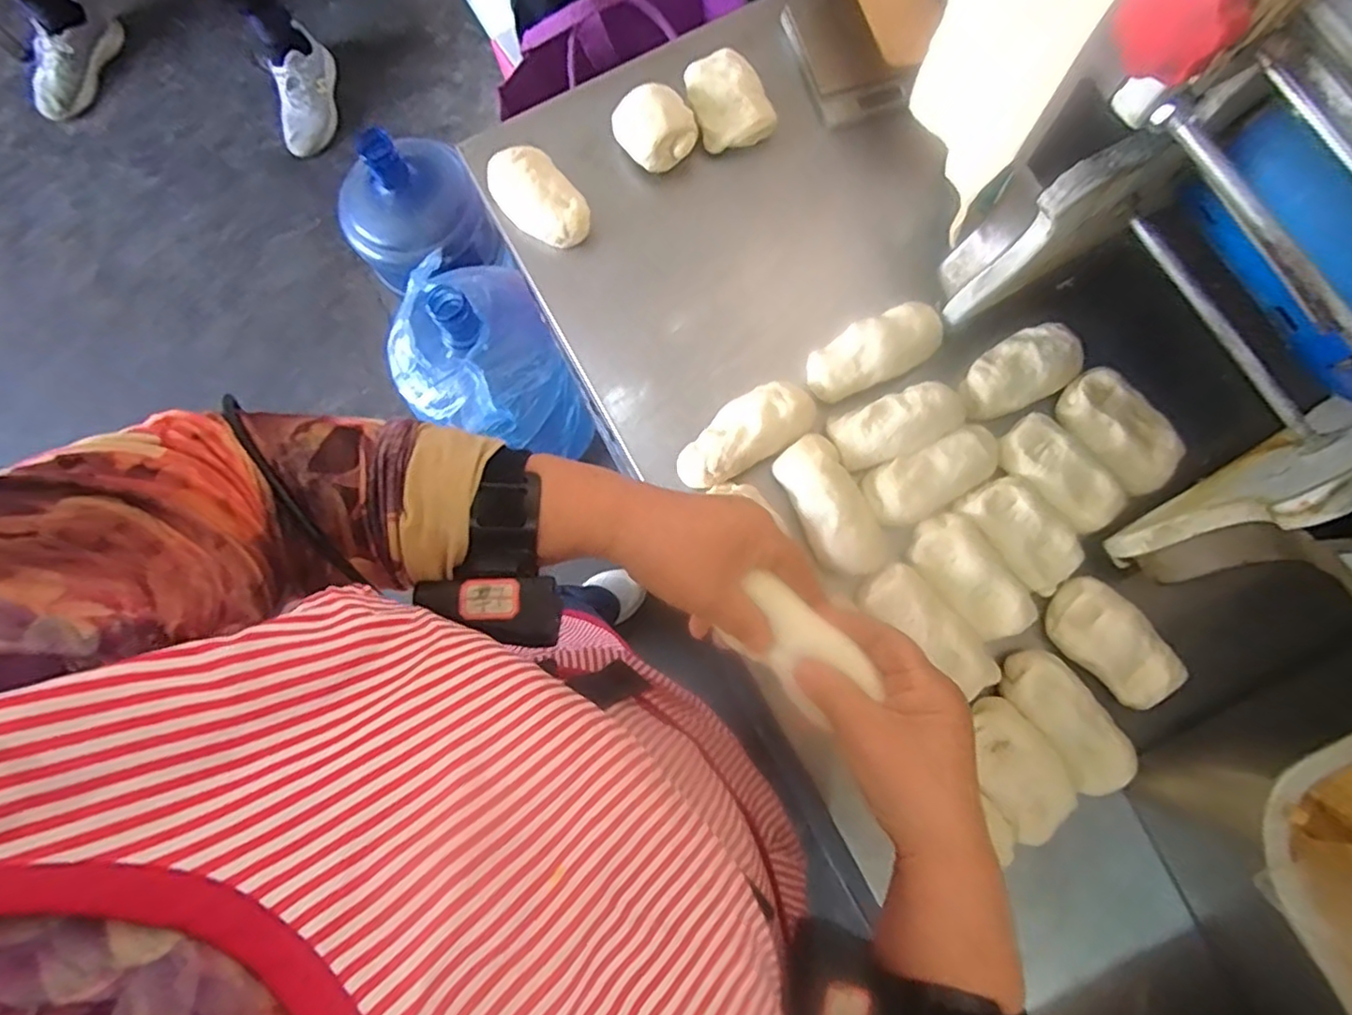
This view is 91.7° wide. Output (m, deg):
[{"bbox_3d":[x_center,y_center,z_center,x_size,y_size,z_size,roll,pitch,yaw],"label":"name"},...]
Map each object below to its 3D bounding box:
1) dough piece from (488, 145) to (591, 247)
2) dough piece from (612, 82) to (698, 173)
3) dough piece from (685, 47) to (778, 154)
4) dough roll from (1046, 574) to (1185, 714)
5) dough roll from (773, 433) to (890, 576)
[{"bbox_3d":[-0.118,-0.262,0.560,0.055,0.037,0.095,-38,82,-7],"label":"dough piece"},{"bbox_3d":[-0.019,-0.322,0.561,0.059,0.052,0.061,-31,81,-5],"label":"dough piece"},{"bbox_3d":[0.040,-0.351,0.567,0.061,0.044,0.081,-26,81,-5],"label":"dough piece"},{"bbox_3d":[0.319,0.098,0.479,0.054,0.028,0.094,-44,83,-7],"label":"dough roll"},{"bbox_3d":[0.118,0.001,0.502,0.056,0.031,0.110,-33,82,-6],"label":"dough roll"}]

